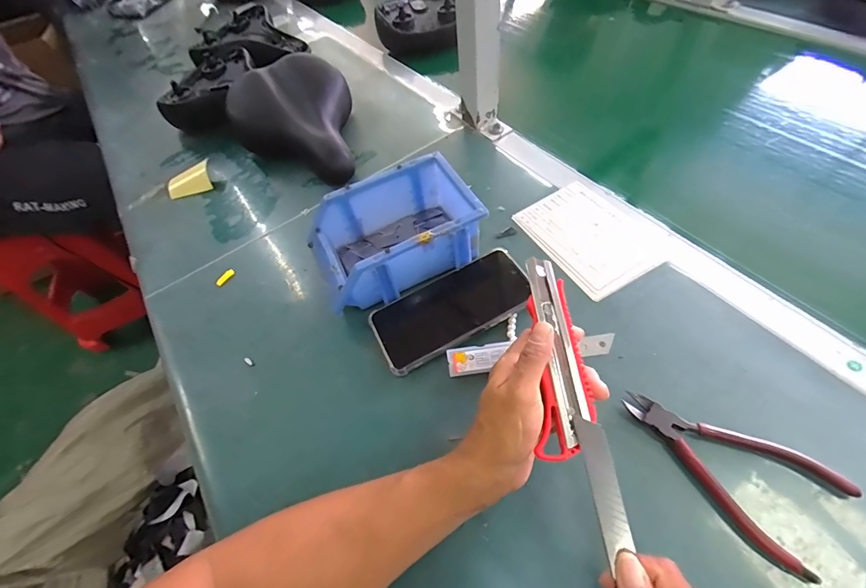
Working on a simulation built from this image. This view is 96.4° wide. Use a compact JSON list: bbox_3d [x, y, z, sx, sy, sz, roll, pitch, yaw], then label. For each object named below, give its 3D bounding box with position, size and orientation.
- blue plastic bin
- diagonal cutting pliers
[{"bbox_3d":[-0.041,-0.062,0.431,0.169,0.089,0.117,-26,56,-9],"label":"blue plastic bin"},{"bbox_3d":[0.223,0.126,0.298,0.072,0.019,0.145,-42,60,-19],"label":"diagonal cutting pliers"}]

